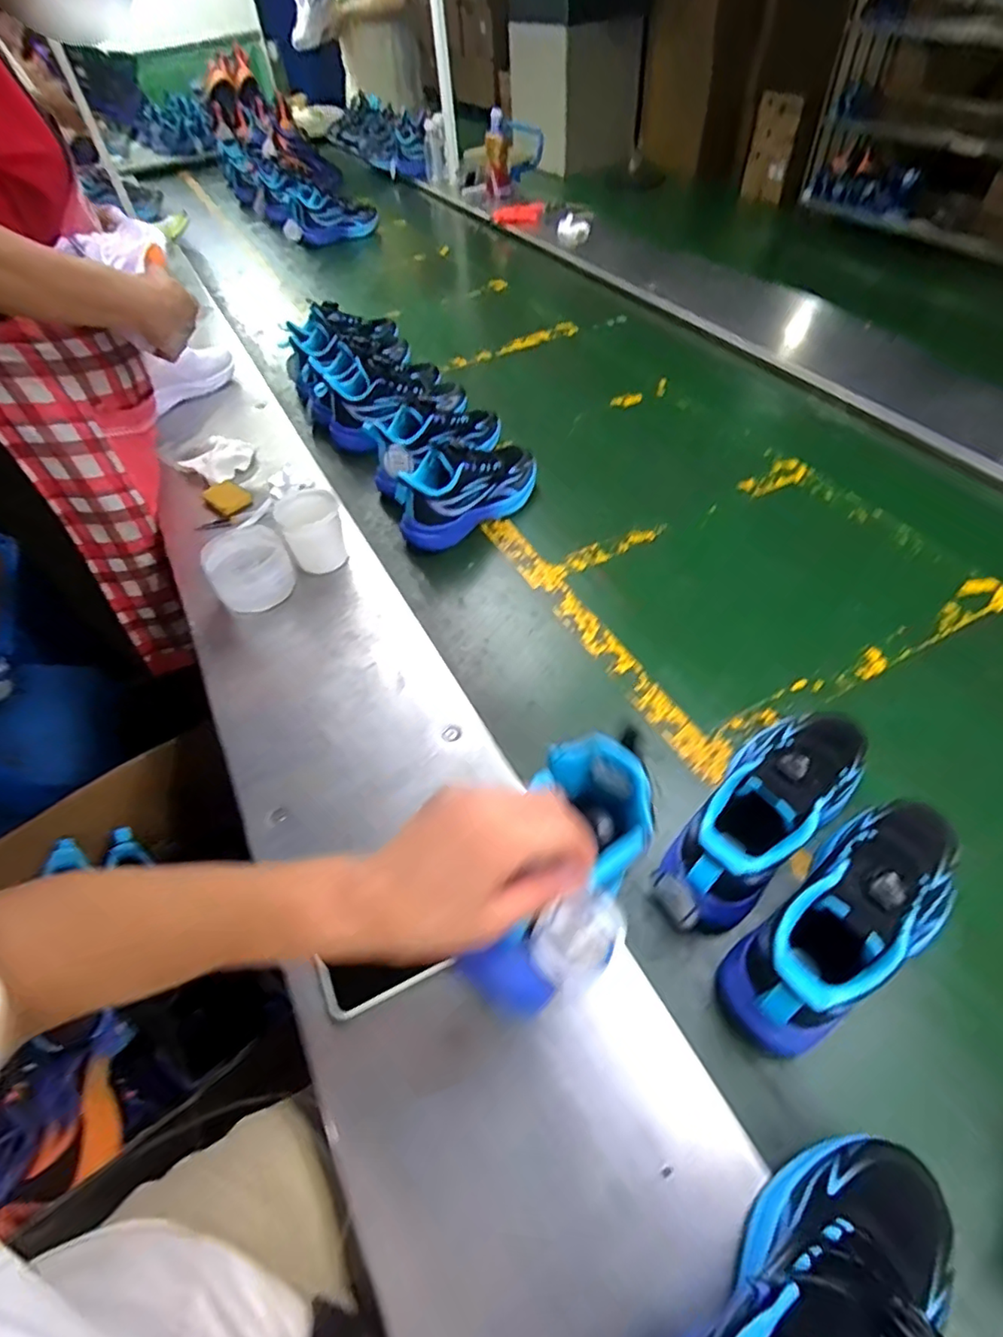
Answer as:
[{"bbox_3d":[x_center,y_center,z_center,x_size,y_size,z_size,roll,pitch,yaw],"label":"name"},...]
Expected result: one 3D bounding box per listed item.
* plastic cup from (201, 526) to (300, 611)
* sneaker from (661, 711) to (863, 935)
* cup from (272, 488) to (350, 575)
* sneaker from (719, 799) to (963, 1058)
[{"bbox_3d":[-0.301,-0.118,0.716,0.091,0.065,0.088,-1,53,1],"label":"plastic cup"},{"bbox_3d":[0.229,0.109,0.488,0.232,0.117,0.072,-35,60,-22],"label":"sneaker"},{"bbox_3d":[-0.237,-0.176,0.742,0.072,0.076,0.080,-25,56,-15],"label":"cup"},{"bbox_3d":[0.258,0.183,0.427,0.219,0.123,0.087,-33,59,-20],"label":"sneaker"}]

